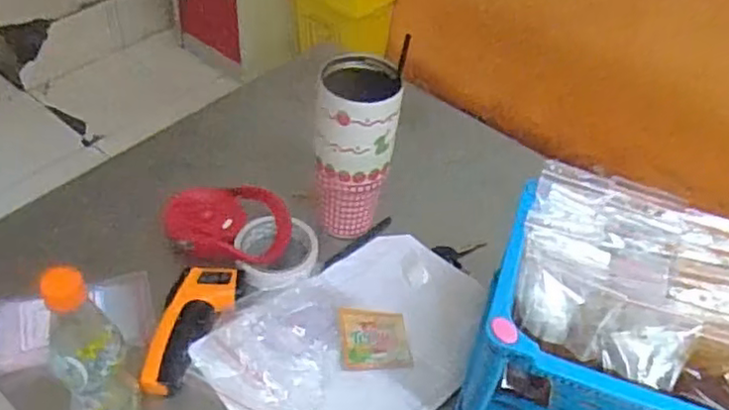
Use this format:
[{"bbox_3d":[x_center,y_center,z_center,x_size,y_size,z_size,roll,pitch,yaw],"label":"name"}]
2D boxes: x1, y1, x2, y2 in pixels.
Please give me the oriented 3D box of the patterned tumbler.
[{"bbox_3d":[-0.010,-0.059,0.767,0.088,0.211,0.085,4,46,-1],"label":"patterned tumbler"}]

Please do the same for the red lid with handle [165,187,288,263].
[{"bbox_3d":[-0.160,0.025,0.791,0.143,0.050,0.100,2,46,-4],"label":"red lid with handle"}]

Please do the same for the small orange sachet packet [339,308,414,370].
[{"bbox_3d":[0.012,0.143,0.714,0.074,0.009,0.064,1,65,-13],"label":"small orange sachet packet"}]

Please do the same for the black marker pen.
[{"bbox_3d":[-0.009,0.048,0.802,0.118,0.008,0.015,-32,57,-30],"label":"black marker pen"}]

